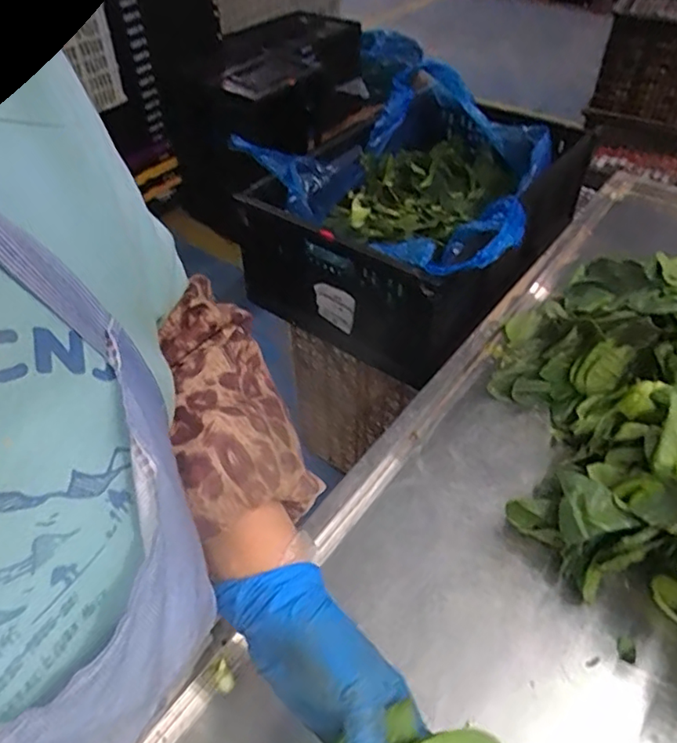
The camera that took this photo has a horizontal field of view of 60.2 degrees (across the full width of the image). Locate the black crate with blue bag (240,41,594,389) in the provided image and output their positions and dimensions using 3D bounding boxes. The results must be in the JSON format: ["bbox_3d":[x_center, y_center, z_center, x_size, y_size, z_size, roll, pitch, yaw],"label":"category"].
[{"bbox_3d":[0.178,-0.278,1.053,0.467,0.256,0.541,30,53,28],"label":"black crate with blue bag"}]

